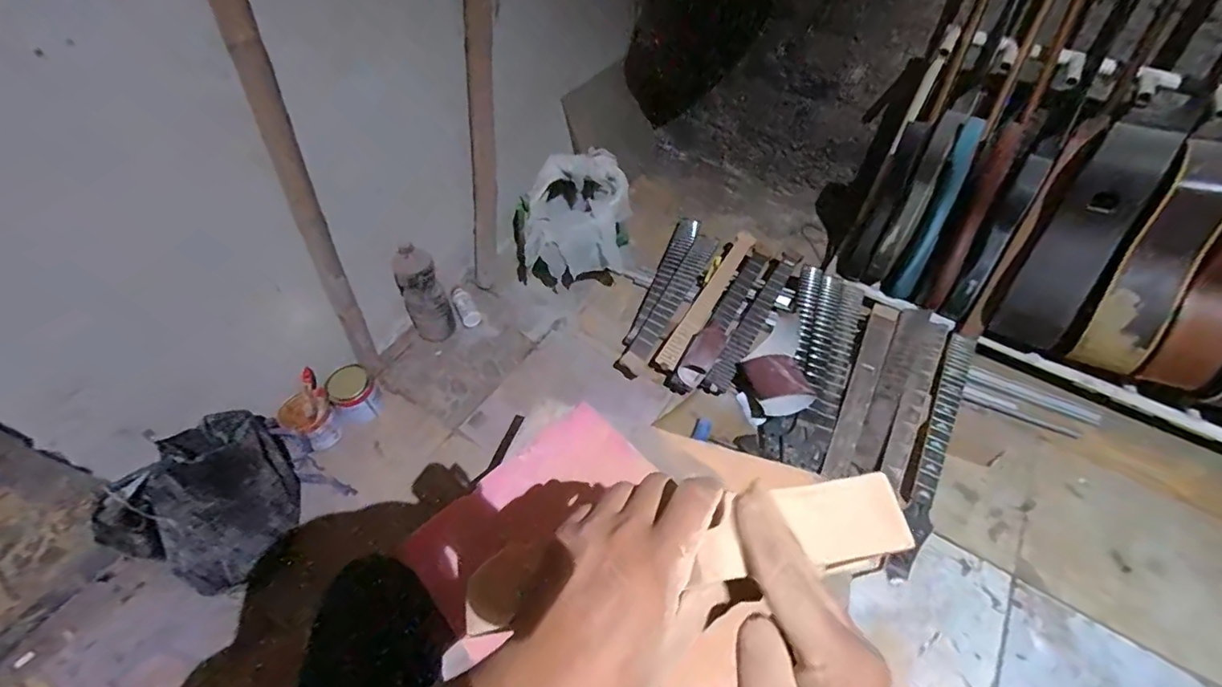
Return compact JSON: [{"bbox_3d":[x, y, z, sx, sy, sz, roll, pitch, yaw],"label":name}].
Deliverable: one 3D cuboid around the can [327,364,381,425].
[{"bbox_3d":[-0.611,0.120,1.242,0.099,0.103,0.128,-33,60,-21],"label":"can"}]

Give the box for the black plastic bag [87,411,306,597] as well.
[{"bbox_3d":[-0.713,0.280,0.963,0.149,0.295,0.301,14,54,11],"label":"black plastic bag"}]

